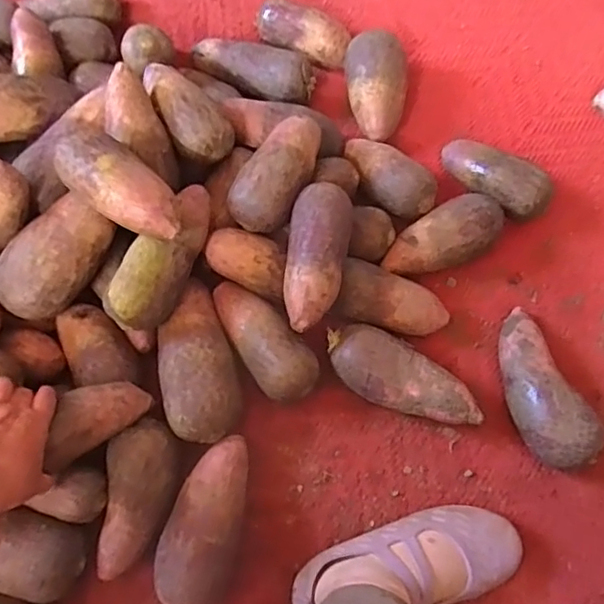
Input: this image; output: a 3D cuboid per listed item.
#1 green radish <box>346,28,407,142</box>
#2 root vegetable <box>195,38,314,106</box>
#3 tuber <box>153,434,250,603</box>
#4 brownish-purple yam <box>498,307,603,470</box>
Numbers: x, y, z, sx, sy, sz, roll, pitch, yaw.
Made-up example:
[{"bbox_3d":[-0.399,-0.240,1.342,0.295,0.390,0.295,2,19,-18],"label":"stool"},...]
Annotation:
[{"bbox_3d":[0.104,-0.292,0.800,0.081,0.088,0.130,-2,69,-1],"label":"green radish"},{"bbox_3d":[-0.068,-0.324,0.813,0.170,0.059,0.062,21,71,8],"label":"root vegetable"},{"bbox_3d":[-0.100,0.231,0.618,0.077,0.069,0.176,15,70,6],"label":"tuber"},{"bbox_3d":[0.269,0.101,0.668,0.076,0.071,0.187,-20,72,-6],"label":"brownish-purple yam"}]

